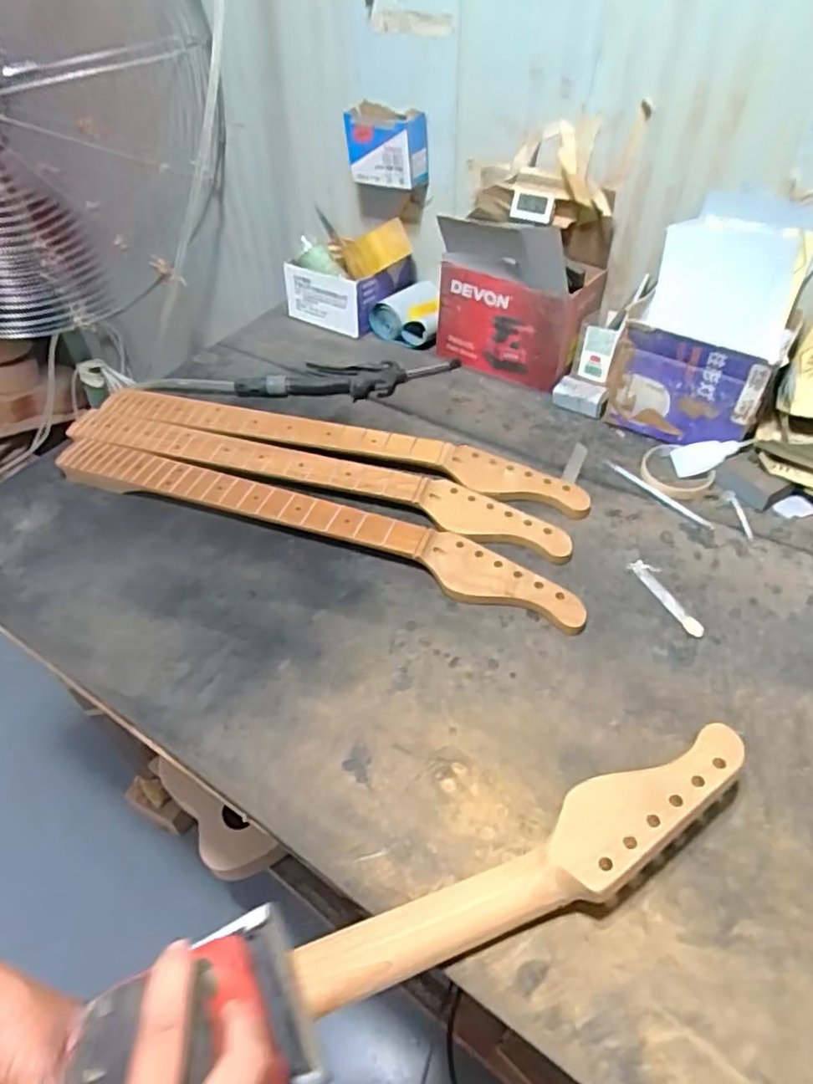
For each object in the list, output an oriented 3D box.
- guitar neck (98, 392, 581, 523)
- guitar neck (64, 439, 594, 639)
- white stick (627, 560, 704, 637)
[{"bbox_3d":[-0.089,-0.124,0.808,0.627,0.035,0.071,11,50,12],"label":"guitar neck"},{"bbox_3d":[-0.116,-0.029,0.723,0.638,0.034,0.078,16,51,15],"label":"guitar neck"},{"bbox_3d":[0.269,0.057,0.651,0.025,0.007,0.102,-18,50,-14],"label":"white stick"}]

